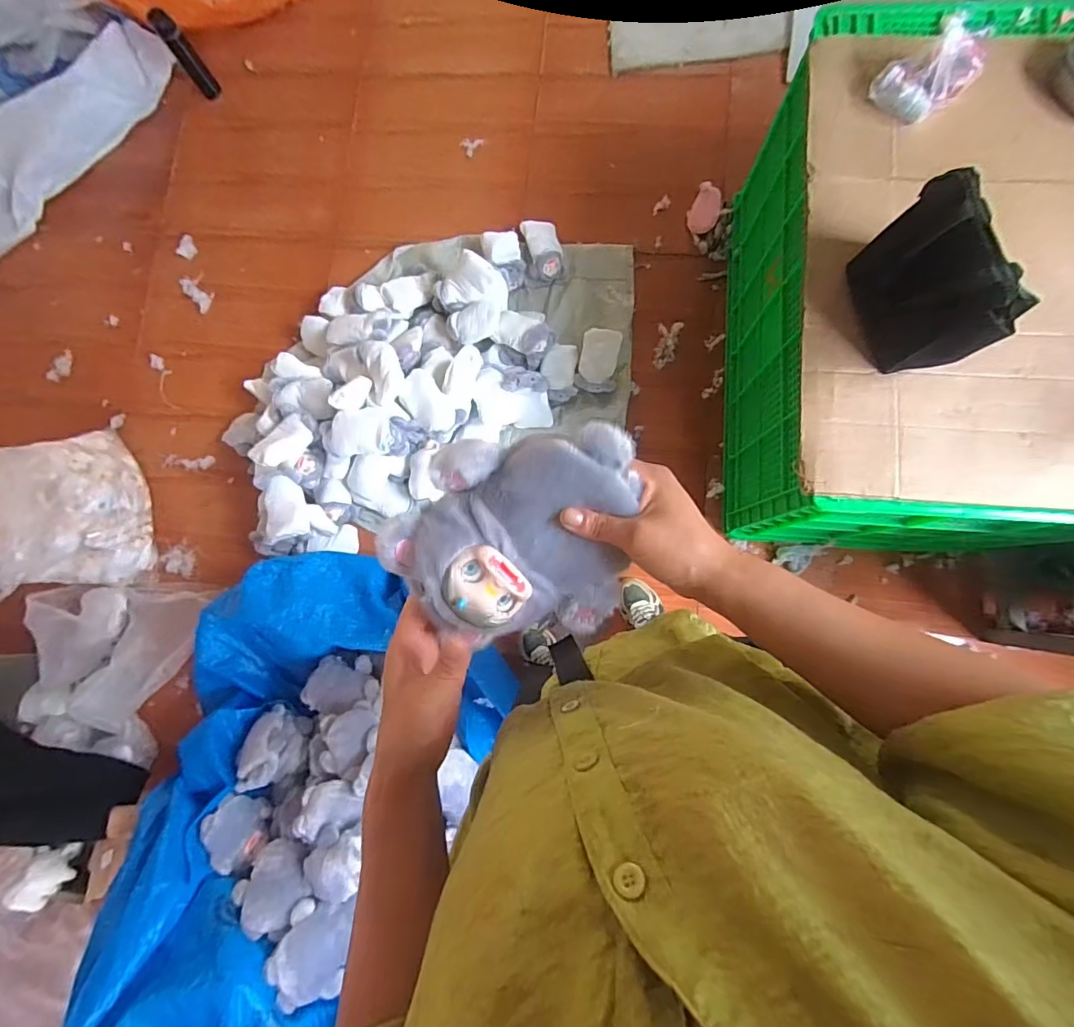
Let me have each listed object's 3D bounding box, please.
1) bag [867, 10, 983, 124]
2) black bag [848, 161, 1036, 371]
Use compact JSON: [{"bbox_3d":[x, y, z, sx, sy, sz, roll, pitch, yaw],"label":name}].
[{"bbox_3d":[0.667,-0.749,0.859,0.129,0.073,0.117,-30,82,0],"label":"bag"},{"bbox_3d":[0.576,-0.344,0.752,0.101,0.186,0.250,-14,82,3],"label":"black bag"}]

